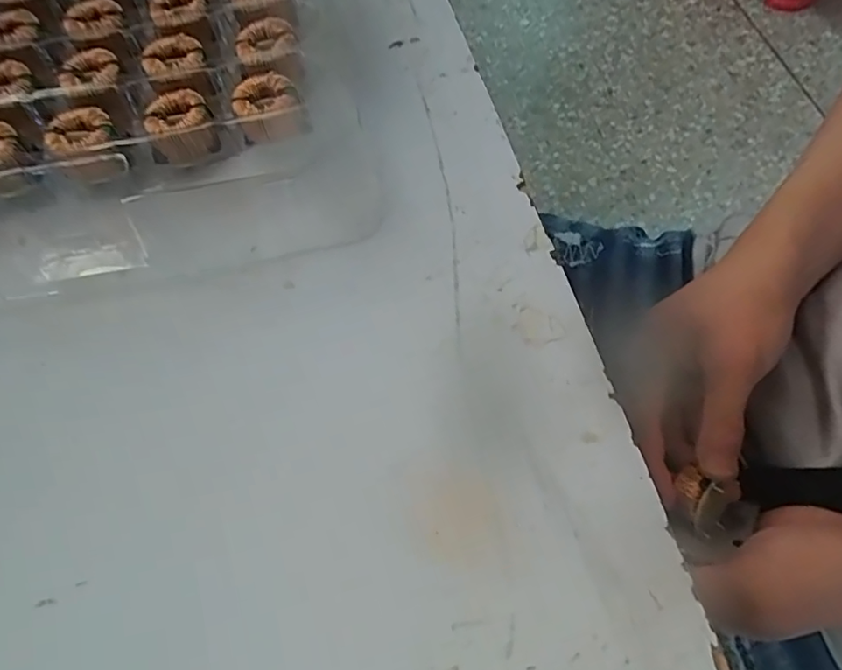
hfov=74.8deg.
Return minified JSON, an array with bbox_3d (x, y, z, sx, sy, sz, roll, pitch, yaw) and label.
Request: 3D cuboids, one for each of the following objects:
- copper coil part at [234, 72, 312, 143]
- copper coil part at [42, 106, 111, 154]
[{"bbox_3d":[-0.063,-0.094,0.226,0.026,0.012,0.024,-25,68,-7],"label":"copper coil part"},{"bbox_3d":[-0.138,-0.083,0.221,0.024,0.005,0.024,-26,68,-8],"label":"copper coil part"}]

